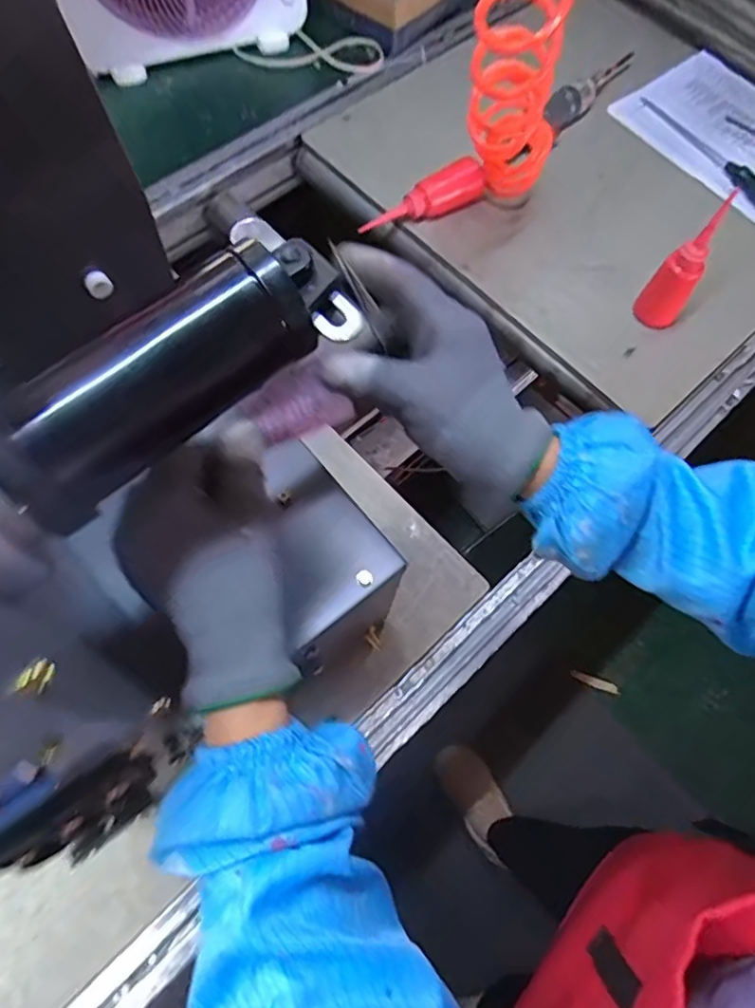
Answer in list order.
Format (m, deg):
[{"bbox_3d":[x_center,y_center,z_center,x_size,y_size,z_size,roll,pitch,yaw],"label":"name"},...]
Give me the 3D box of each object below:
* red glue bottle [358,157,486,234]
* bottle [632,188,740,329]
[{"bbox_3d":[0.064,-0.379,0.752,0.162,0.041,0.049,-33,73,-15],"label":"red glue bottle"},{"bbox_3d":[0.334,-0.253,0.656,0.048,0.138,0.043,36,70,11],"label":"bottle"}]

